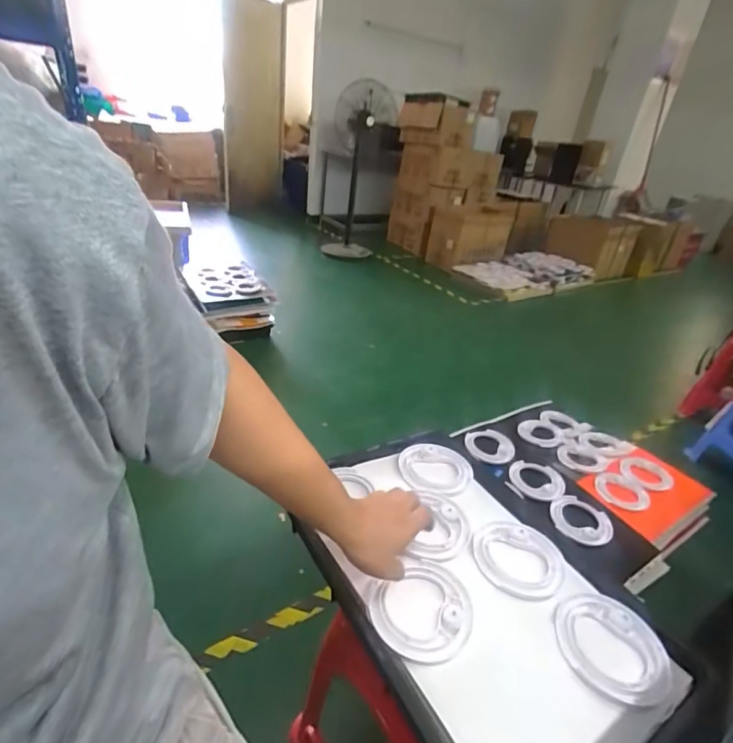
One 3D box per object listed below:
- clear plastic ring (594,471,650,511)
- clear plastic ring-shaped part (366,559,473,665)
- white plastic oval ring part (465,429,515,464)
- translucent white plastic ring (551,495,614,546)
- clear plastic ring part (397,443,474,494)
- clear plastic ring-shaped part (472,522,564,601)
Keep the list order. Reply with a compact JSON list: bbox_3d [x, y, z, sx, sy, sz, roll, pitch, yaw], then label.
[{"bbox_3d":[0.690,0.325,1.203,0.130,0.023,0.106,25,32,29],"label":"clear plastic ring"},{"bbox_3d":[0.069,0.304,0.579,0.134,0.019,0.135,12,28,8],"label":"clear plastic ring-shaped part"},{"bbox_3d":[0.349,0.207,1.255,0.139,0.014,0.148,12,28,8],"label":"white plastic oval ring part"},{"bbox_3d":[0.501,0.343,1.036,0.125,0.008,0.135,6,28,-3],"label":"translucent white plastic ring"},{"bbox_3d":[0.129,0.178,0.804,0.137,0.013,0.122,5,28,-4],"label":"clear plastic ring part"},{"bbox_3d":[0.225,0.278,0.659,0.129,0.018,0.122,6,28,-3],"label":"clear plastic ring-shaped part"}]

